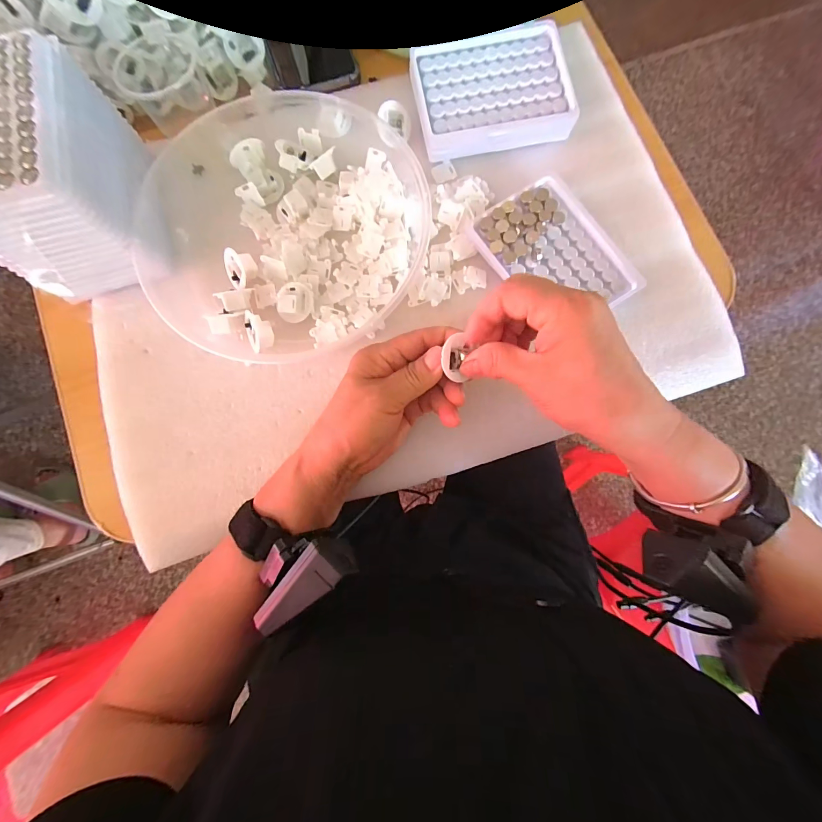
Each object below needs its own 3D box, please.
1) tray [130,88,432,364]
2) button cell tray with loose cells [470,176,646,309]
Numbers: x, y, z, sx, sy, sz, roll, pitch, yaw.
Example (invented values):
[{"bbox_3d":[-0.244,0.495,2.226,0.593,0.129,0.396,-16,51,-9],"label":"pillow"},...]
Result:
[{"bbox_3d":[-0.107,-0.179,0.304,0.233,0.033,0.261,-10,82,0],"label":"tray"},{"bbox_3d":[0.123,-0.133,0.302,0.090,0.010,0.128,-36,83,-4],"label":"button cell tray with loose cells"}]

